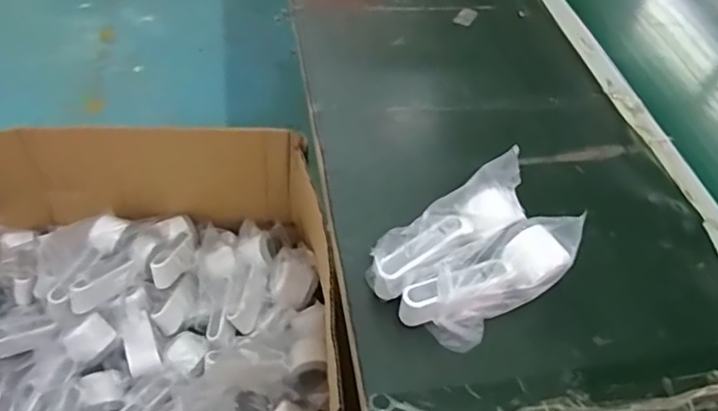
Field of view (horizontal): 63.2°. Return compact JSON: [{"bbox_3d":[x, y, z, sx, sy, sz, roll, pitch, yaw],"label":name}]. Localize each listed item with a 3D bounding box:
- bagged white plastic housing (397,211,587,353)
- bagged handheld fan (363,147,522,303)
[{"bbox_3d":[0.125,0.069,0.537,0.172,0.071,0.067,-24,55,-24],"label":"bagged white plastic housing"},{"bbox_3d":[0.086,0.019,0.553,0.182,0.056,0.071,-36,63,-12],"label":"bagged handheld fan"}]

